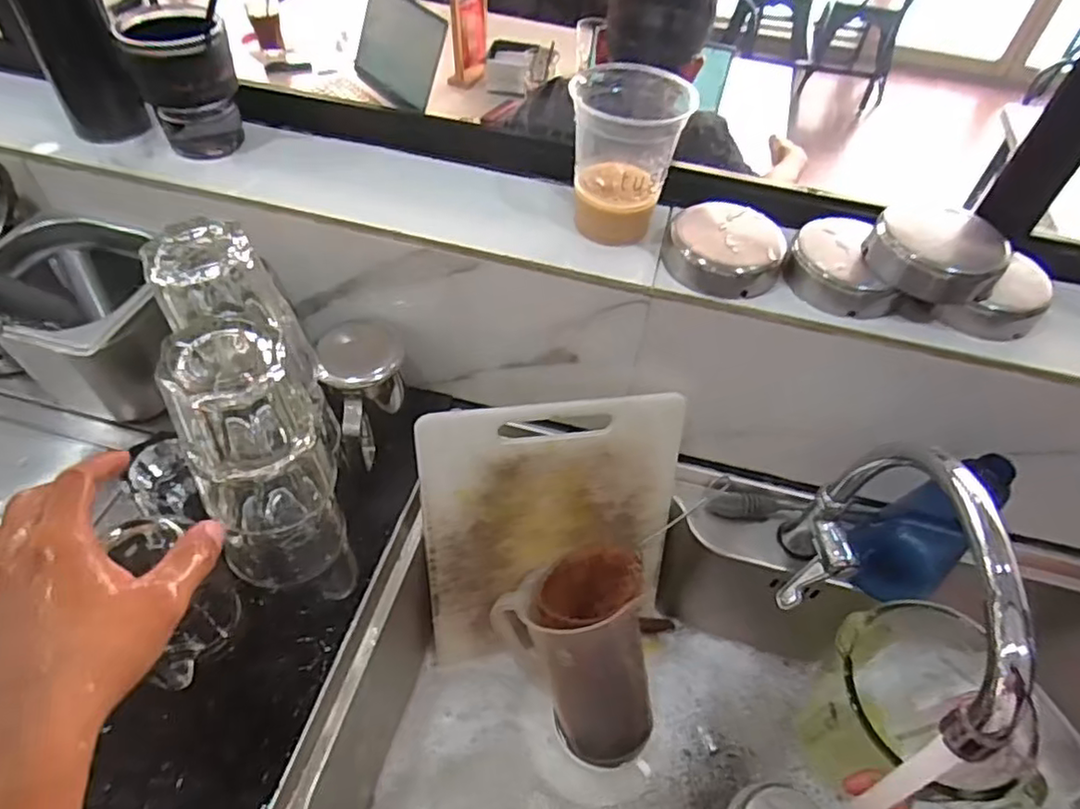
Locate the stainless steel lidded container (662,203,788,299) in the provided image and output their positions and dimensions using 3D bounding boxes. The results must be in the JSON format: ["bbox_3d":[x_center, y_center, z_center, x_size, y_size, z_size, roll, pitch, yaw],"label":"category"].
[{"bbox_3d":[0.153,-0.130,0.536,0.081,0.033,0.087,2,51,-3],"label":"stainless steel lidded container"}]

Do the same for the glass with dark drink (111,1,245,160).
[{"bbox_3d":[-0.326,-0.298,0.604,0.089,0.120,0.076,-20,55,-20],"label":"glass with dark drink"}]

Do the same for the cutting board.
[{"bbox_3d":[0.013,0.131,0.649,0.249,0.296,0.017,-7,30,-9],"label":"cutting board"}]

